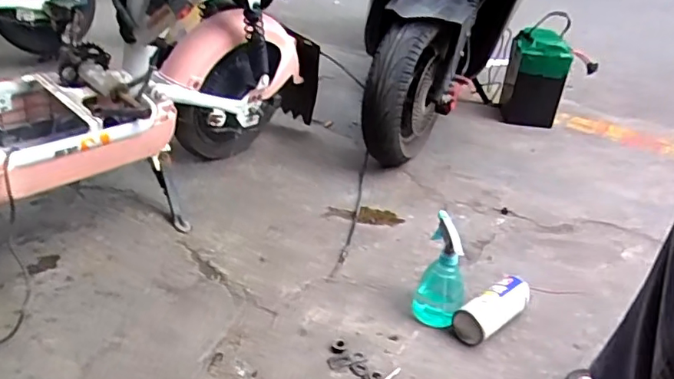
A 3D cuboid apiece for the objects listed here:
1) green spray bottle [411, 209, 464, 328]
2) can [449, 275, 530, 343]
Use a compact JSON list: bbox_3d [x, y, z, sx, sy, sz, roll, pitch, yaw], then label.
[{"bbox_3d":[0.190,0.146,0.975,0.084,0.185,0.077,12,30,13],"label":"green spray bottle"},{"bbox_3d":[0.277,0.213,0.977,0.162,0.061,0.065,-19,37,-36],"label":"can"}]

